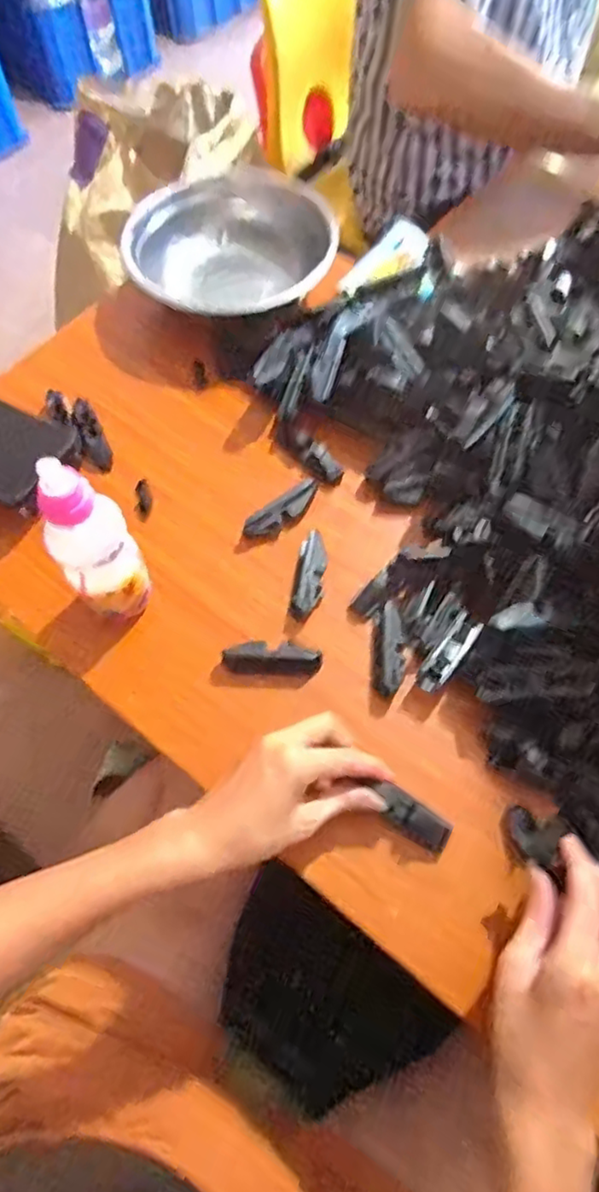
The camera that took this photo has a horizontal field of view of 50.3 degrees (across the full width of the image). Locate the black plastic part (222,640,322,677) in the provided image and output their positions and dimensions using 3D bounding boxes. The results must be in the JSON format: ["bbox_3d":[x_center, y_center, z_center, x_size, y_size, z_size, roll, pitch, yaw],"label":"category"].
[{"bbox_3d":[-0.020,0.046,0.469,0.071,0.017,0.022,2,64,3],"label":"black plastic part"}]

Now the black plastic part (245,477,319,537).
[{"bbox_3d":[-0.013,-0.071,0.523,0.073,0.017,0.018,-36,68,-14],"label":"black plastic part"}]

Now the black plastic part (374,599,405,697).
[{"bbox_3d":[0.066,0.038,0.466,0.021,0.018,0.065,2,64,3],"label":"black plastic part"}]

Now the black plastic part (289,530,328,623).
[{"bbox_3d":[0.008,-0.015,0.497,0.022,0.014,0.071,8,65,6],"label":"black plastic part"}]

